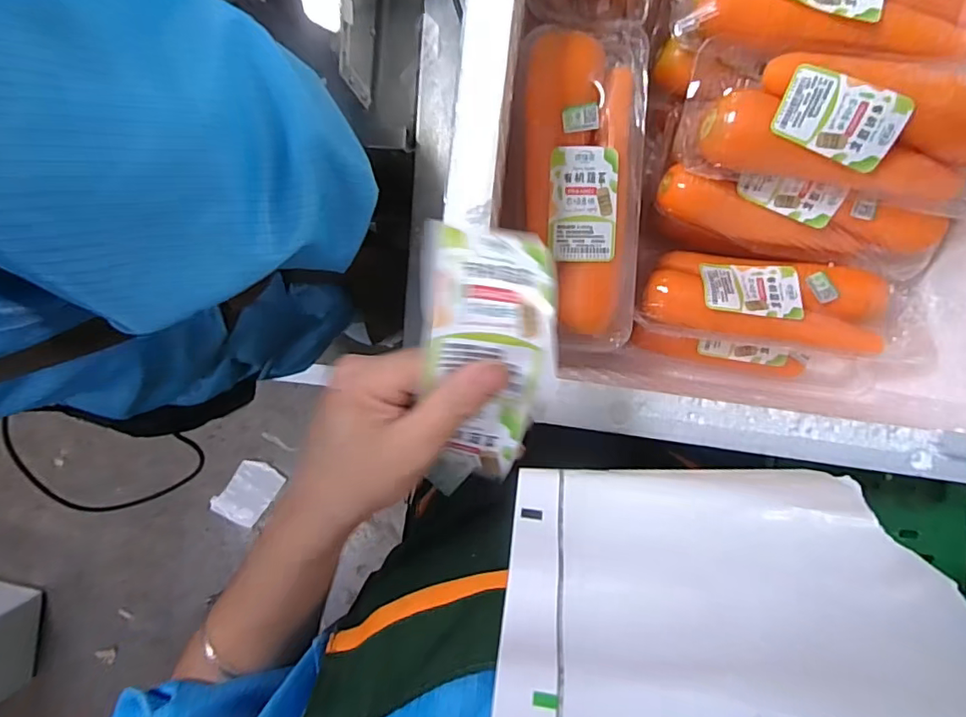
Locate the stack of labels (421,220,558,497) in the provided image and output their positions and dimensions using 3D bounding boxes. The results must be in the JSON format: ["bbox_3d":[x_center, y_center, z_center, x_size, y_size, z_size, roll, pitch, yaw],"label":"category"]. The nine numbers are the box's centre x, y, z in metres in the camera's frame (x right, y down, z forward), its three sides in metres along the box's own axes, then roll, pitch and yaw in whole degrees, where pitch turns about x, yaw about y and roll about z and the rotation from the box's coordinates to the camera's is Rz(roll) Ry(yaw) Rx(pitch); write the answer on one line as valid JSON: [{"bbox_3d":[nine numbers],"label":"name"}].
[{"bbox_3d":[0.004,0.006,0.242,0.057,0.020,0.127,1,113,4],"label":"stack of labels"}]

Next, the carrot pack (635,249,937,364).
[{"bbox_3d":[0.251,-0.045,0.444,0.231,0.051,0.073,7,94,4],"label":"carrot pack"}]

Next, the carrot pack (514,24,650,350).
[{"bbox_3d":[0.073,-0.126,0.402,0.095,0.050,0.227,1,106,3],"label":"carrot pack"}]

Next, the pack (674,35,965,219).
[{"bbox_3d":[0.267,-0.171,0.376,0.238,0.067,0.092,10,94,3],"label":"pack"}]

